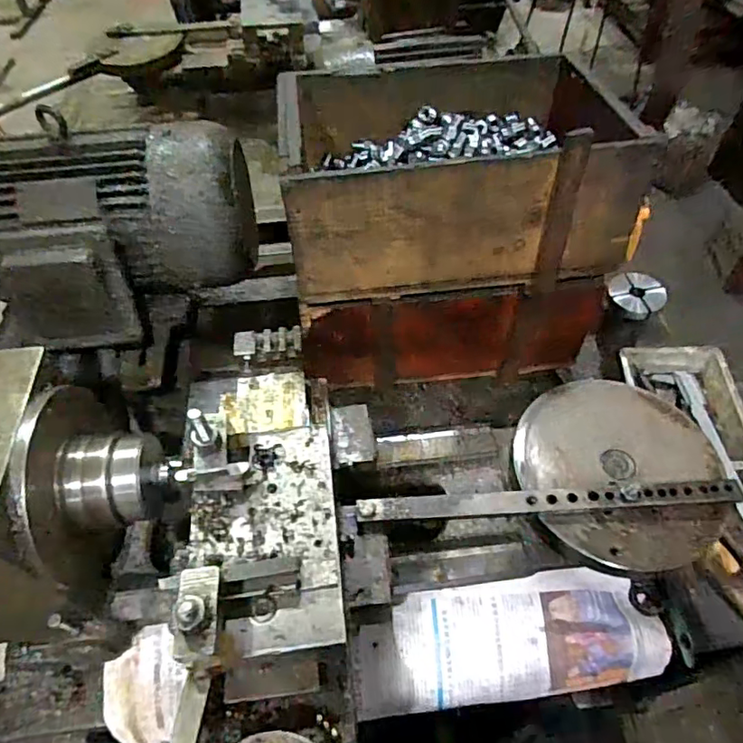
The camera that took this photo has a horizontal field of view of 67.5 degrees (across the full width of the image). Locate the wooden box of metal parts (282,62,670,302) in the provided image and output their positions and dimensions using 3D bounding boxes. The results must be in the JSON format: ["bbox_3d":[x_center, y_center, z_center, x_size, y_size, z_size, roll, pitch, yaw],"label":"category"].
[{"bbox_3d":[0.082,-0.229,0.620,0.357,0.146,0.248,-5,52,-2],"label":"wooden box of metal parts"}]

